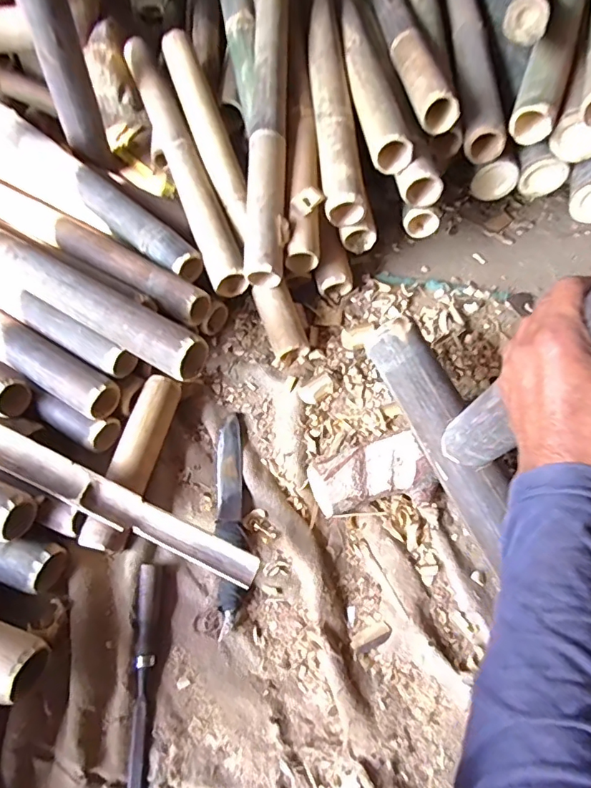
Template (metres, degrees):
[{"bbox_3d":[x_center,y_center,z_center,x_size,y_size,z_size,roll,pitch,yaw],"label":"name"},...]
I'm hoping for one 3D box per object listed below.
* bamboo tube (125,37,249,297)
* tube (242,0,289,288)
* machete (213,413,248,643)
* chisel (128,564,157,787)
[{"bbox_3d":[-0.205,-0.433,0.857,0.052,0.051,0.633,-19,65,-9],"label":"bamboo tube"},{"bbox_3d":[-0.041,-0.476,0.765,0.063,0.056,0.639,1,78,2],"label":"tube"},{"bbox_3d":[-0.084,0.150,0.624,0.037,0.021,0.276,-6,61,-2],"label":"machete"},{"bbox_3d":[-0.169,0.317,0.533,0.022,0.021,0.240,-5,61,-1],"label":"chisel"}]

